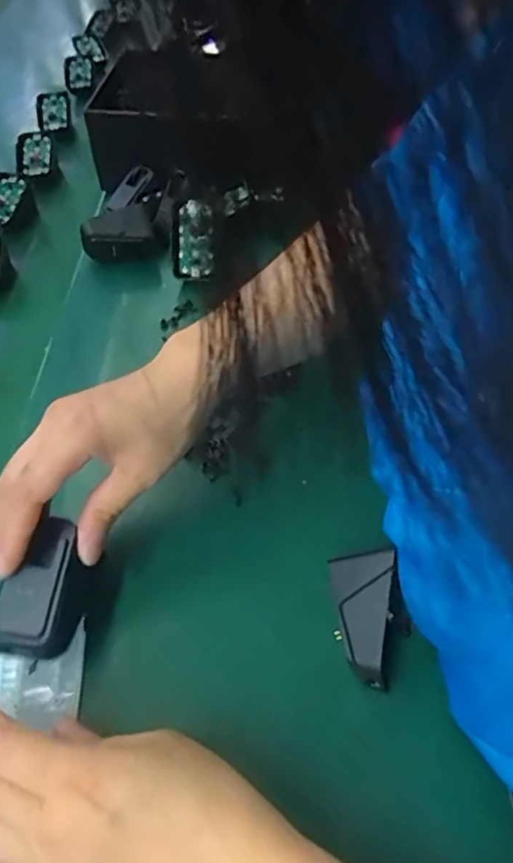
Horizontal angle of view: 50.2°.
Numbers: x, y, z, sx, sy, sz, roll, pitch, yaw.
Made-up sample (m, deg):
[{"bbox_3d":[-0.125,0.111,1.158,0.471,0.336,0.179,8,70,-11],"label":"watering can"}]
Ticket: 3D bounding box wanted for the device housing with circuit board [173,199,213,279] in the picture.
[{"bbox_3d":[-0.059,-0.175,0.503,0.036,0.067,0.007,4,18,7],"label":"device housing with circuit board"}]

